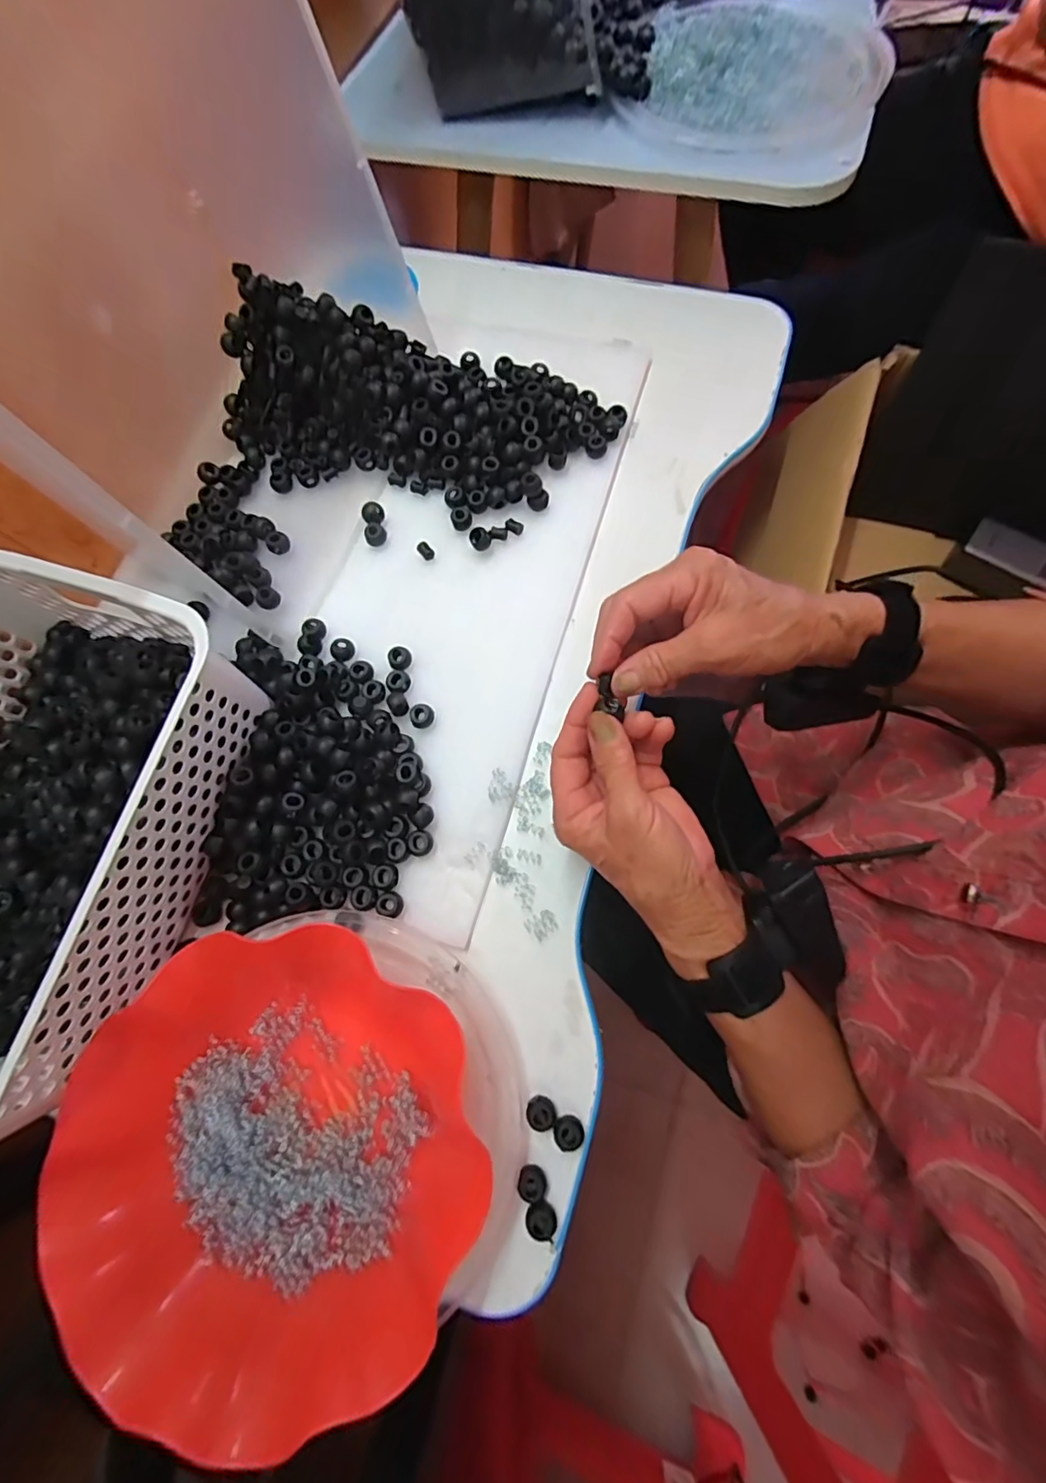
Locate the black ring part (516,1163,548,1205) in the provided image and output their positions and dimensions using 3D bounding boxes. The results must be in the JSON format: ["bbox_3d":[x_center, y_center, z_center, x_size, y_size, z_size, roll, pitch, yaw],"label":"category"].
[{"bbox_3d":[0.005,0.256,0.321,0.016,0.009,0.016,0,74,0],"label":"black ring part"}]

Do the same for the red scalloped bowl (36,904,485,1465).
[{"bbox_3d":[-0.135,0.219,0.308,0.214,0.063,0.214,0,74,0],"label":"red scalloped bowl"}]

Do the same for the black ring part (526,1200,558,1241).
[{"bbox_3d":[0.011,0.275,0.319,0.017,0.008,0.016,0,74,0],"label":"black ring part"}]

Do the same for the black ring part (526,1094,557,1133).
[{"bbox_3d":[0.011,0.224,0.334,0.017,0.011,0.019,-9,74,-3],"label":"black ring part"}]

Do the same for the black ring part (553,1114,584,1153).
[{"bbox_3d":[0.027,0.232,0.330,0.018,0.014,0.015,-2,74,-1],"label":"black ring part"}]

